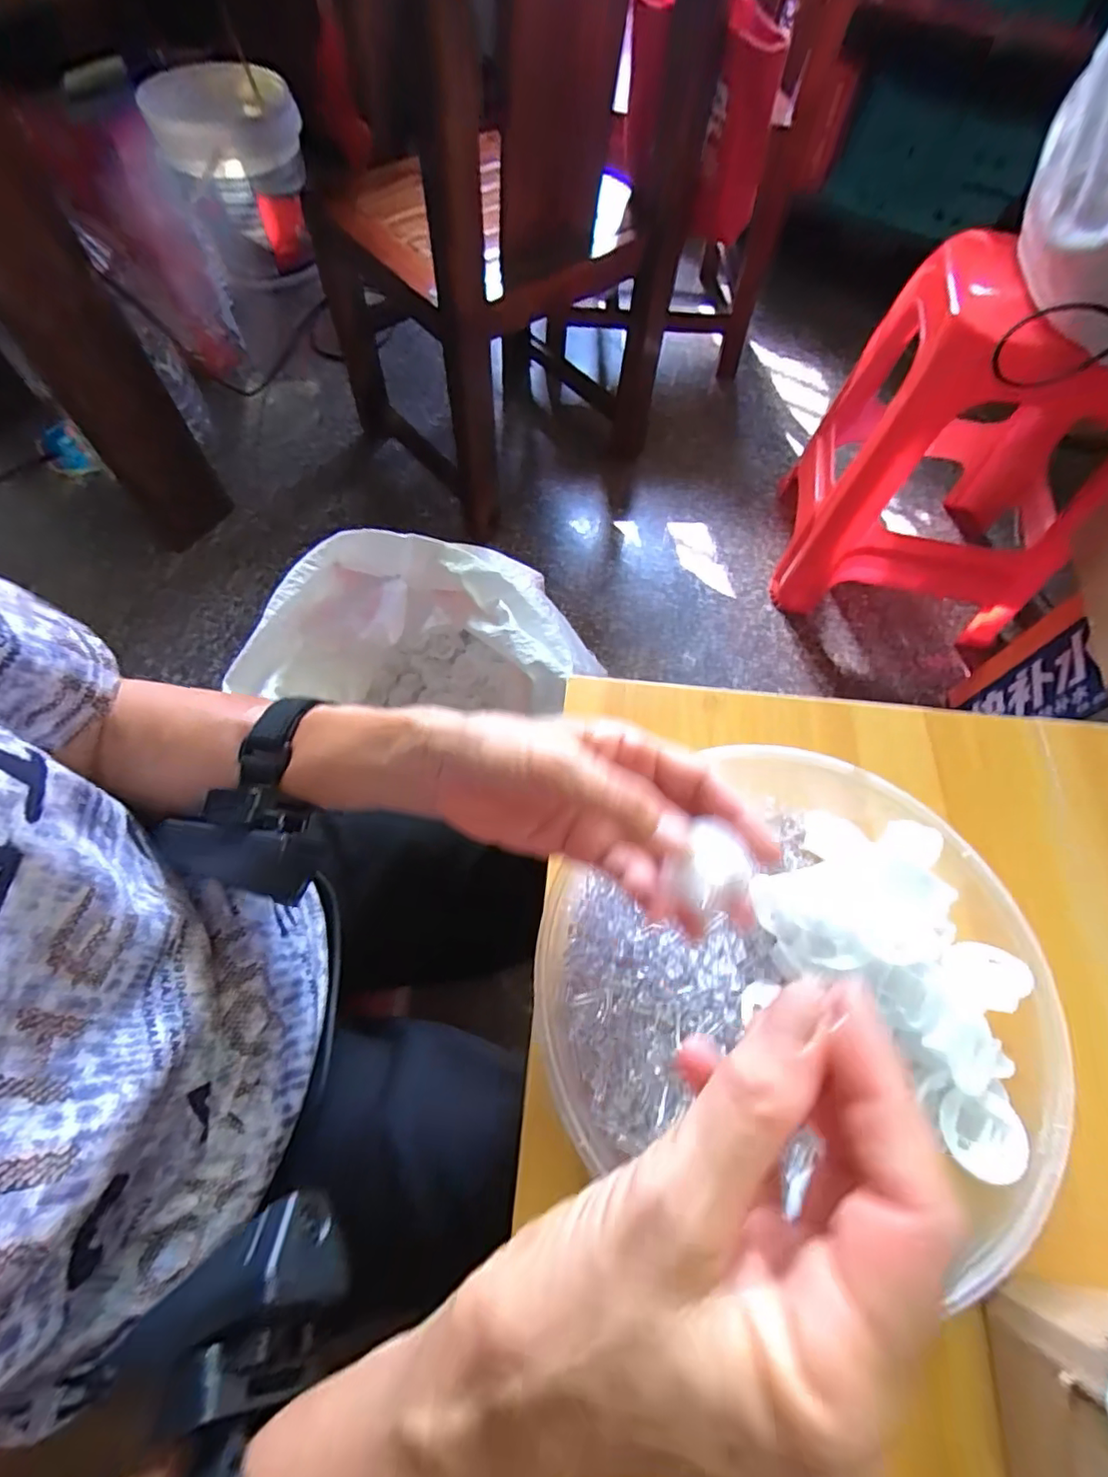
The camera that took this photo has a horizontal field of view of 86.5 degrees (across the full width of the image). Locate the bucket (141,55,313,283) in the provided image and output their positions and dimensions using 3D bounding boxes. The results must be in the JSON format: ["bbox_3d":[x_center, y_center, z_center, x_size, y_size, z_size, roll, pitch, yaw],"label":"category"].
[{"bbox_3d":[-0.679,-1.213,1.304,0.289,0.288,0.277,-15,66,-10],"label":"bucket"}]

